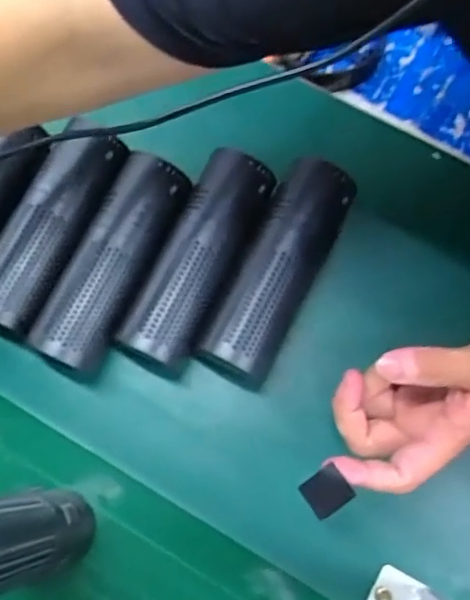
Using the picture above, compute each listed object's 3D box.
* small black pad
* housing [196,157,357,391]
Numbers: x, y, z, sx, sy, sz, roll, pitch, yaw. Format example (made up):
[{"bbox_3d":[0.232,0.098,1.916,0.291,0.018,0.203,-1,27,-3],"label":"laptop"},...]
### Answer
[{"bbox_3d":[0.054,0.116,0.372,0.028,0.004,0.024,-44,75,21],"label":"small black pad"},{"bbox_3d":[0.032,-0.021,0.449,0.055,0.052,0.162,25,78,7],"label":"housing"}]

